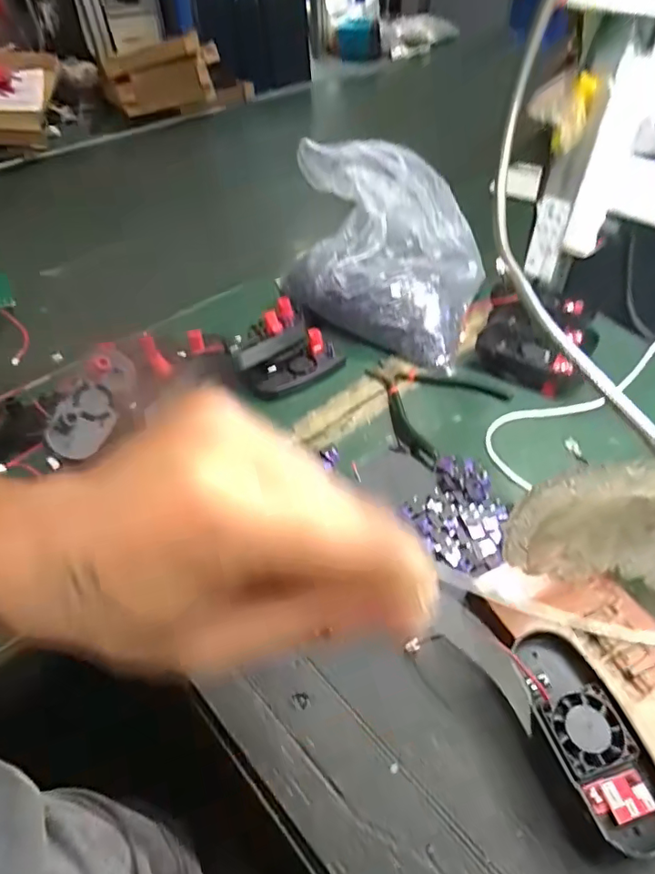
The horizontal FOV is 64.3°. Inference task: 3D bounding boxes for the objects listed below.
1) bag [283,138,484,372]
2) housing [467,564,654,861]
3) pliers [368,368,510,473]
[{"bbox_3d":[0.054,-0.226,0.610,0.244,0.167,0.196,16,49,17],"label":"bag"},{"bbox_3d":[0.179,0.152,0.335,0.120,0.035,0.163,-14,48,-11],"label":"housing"},{"bbox_3d":[0.092,-0.027,0.515,0.144,0.016,0.121,20,51,20],"label":"pliers"}]

